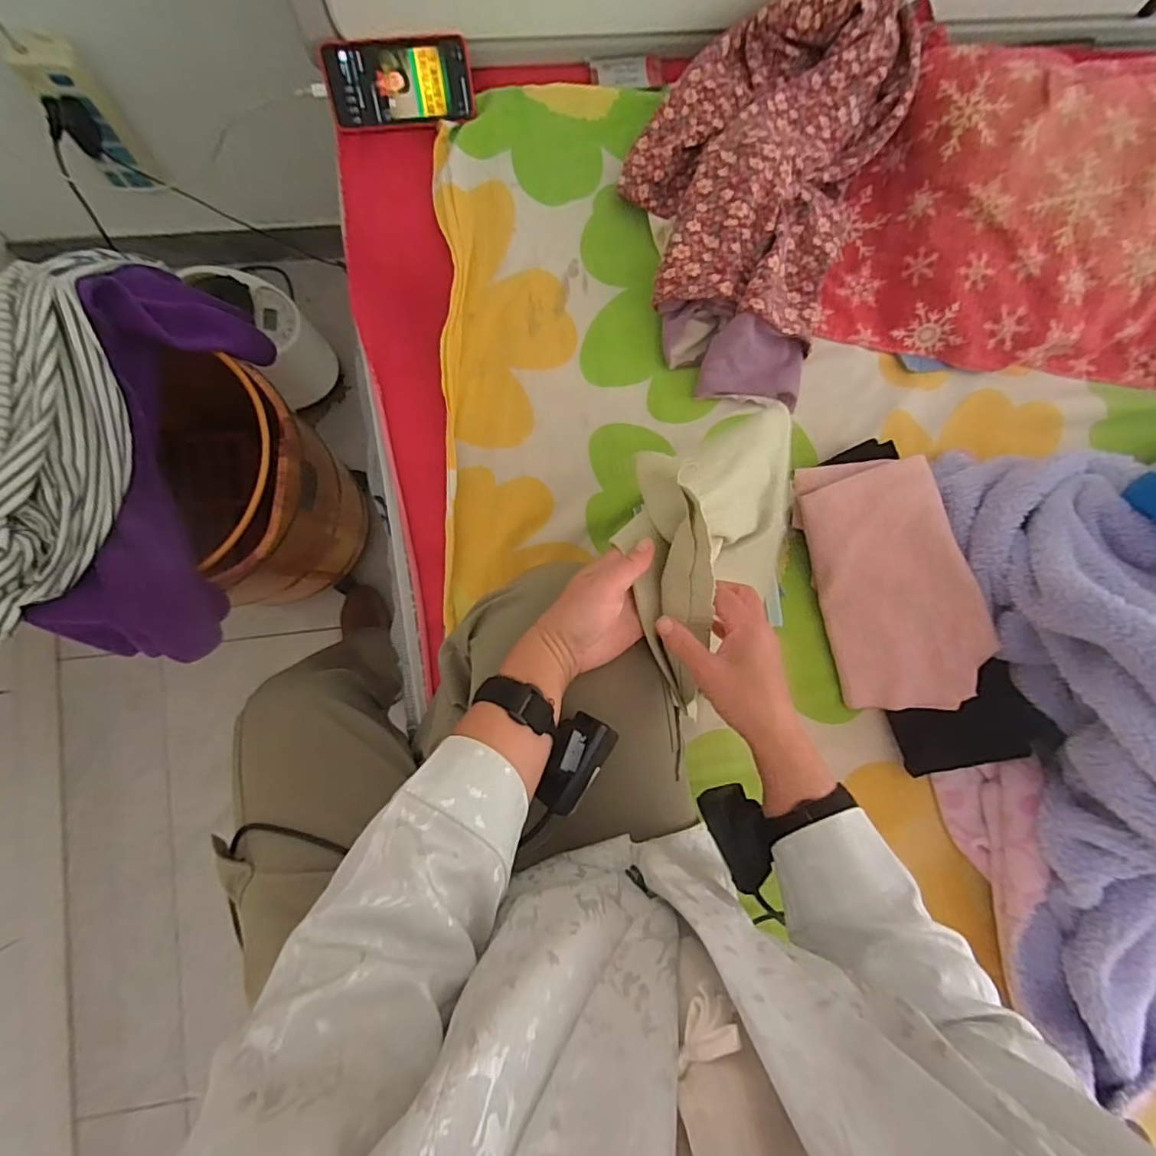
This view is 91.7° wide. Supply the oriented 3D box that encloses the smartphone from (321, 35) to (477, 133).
[{"bbox_3d":[-0.192,-0.537,0.610,0.150,0.071,0.015,-7,43,-4],"label":"smartphone"}]

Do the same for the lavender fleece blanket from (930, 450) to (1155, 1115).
[{"bbox_3d":[0.581,0.153,0.506,0.331,0.196,0.621,-5,85,-5],"label":"lavender fleece blanket"}]

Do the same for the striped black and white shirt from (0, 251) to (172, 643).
[{"bbox_3d":[-0.545,-0.157,0.536,0.186,0.111,0.404,14,84,-3],"label":"striped black and white shirt"}]

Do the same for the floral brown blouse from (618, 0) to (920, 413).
[{"bbox_3d":[0.187,-0.426,0.603,0.255,0.094,0.432,20,83,-2],"label":"floral brown blouse"}]

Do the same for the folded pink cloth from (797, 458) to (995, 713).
[{"bbox_3d":[0.326,-0.007,0.595,0.142,0.068,0.249,-15,86,-6],"label":"folded pink cloth"}]

